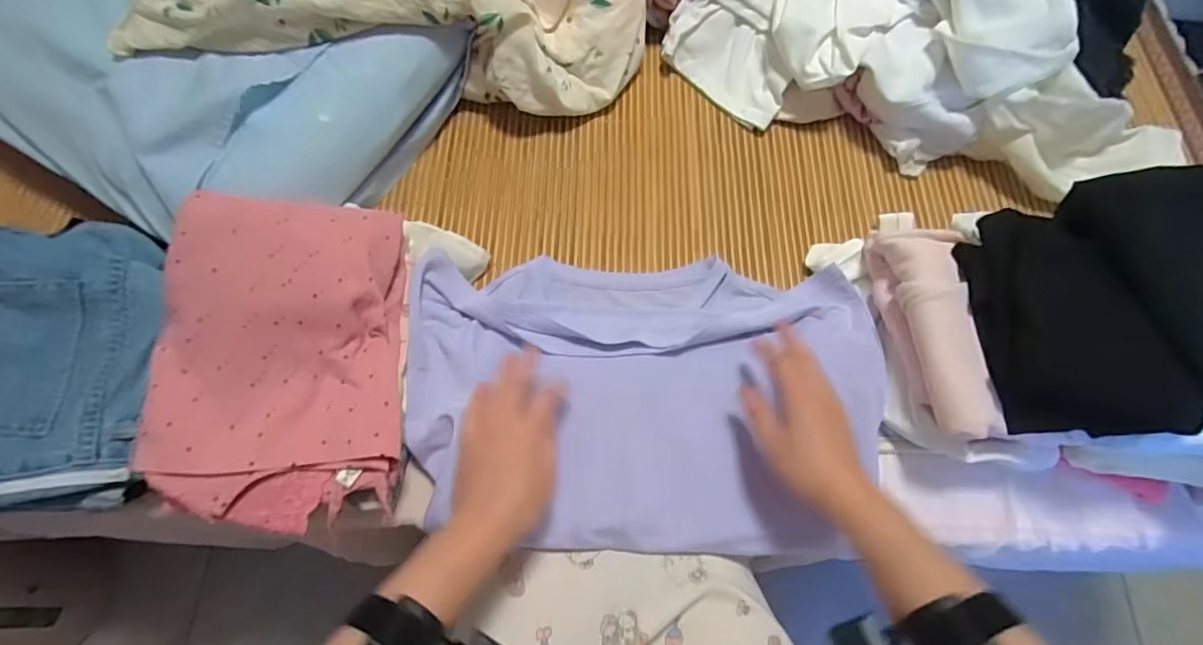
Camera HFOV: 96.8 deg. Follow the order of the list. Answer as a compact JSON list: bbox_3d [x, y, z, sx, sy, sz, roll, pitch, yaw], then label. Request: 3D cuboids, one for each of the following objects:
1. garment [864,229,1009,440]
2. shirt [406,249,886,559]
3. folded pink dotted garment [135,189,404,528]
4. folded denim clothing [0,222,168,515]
[{"bbox_3d":[0.307,0.000,0.499,0.064,0.079,0.222,2,70,-2],"label":"garment"},{"bbox_3d":[0.044,0.067,0.511,0.442,0.046,0.279,2,70,-2],"label":"shirt"},{"bbox_3d":[-0.267,0.031,0.446,0.188,0.047,0.267,1,82,-14],"label":"folded pink dotted garment"},{"bbox_3d":[-0.459,0.030,0.447,0.163,0.040,0.242,-5,70,-5],"label":"folded denim clothing"}]

